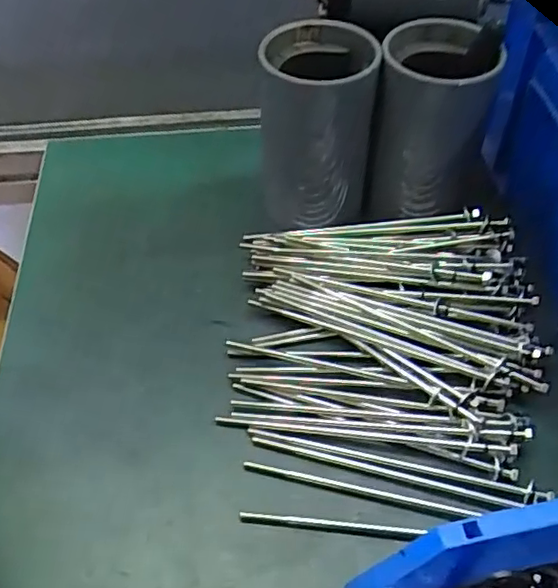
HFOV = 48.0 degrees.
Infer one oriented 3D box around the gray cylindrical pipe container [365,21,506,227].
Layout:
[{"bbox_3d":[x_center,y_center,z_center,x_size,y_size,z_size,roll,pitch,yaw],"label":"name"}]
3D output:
[{"bbox_3d":[0.100,-0.123,0.431,0.078,0.109,0.084,3,52,5],"label":"gray cylindrical pipe container"}]

